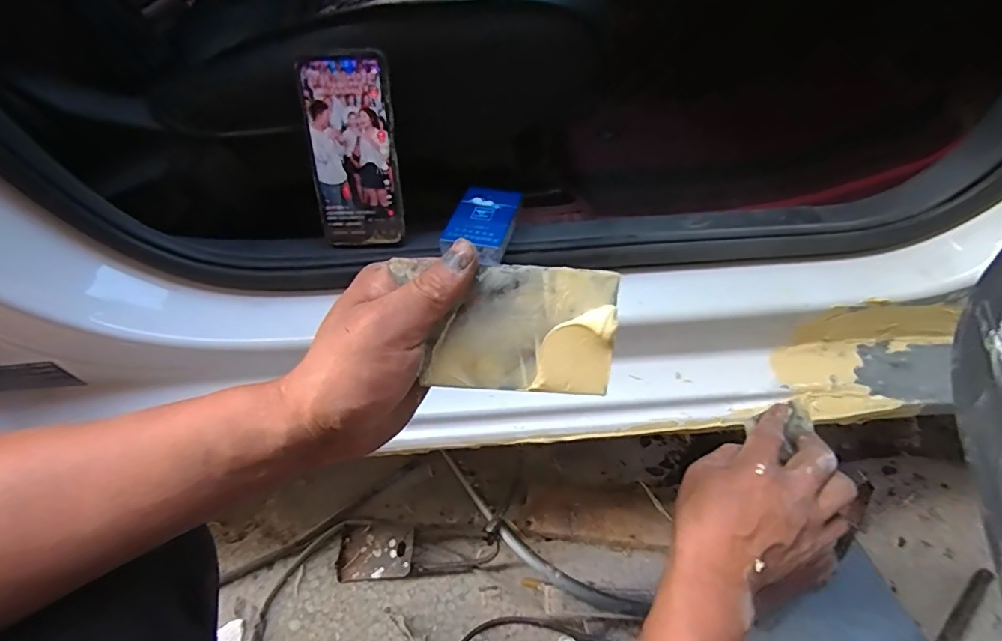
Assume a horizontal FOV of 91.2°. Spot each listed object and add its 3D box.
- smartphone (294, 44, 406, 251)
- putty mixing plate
[{"bbox_3d":[-0.130,-0.146,0.434,0.076,0.156,0.010,1,24,3],"label":"smartphone"},{"bbox_3d":[0.010,0.006,0.285,0.111,0.007,0.073,4,98,-4],"label":"putty mixing plate"}]

